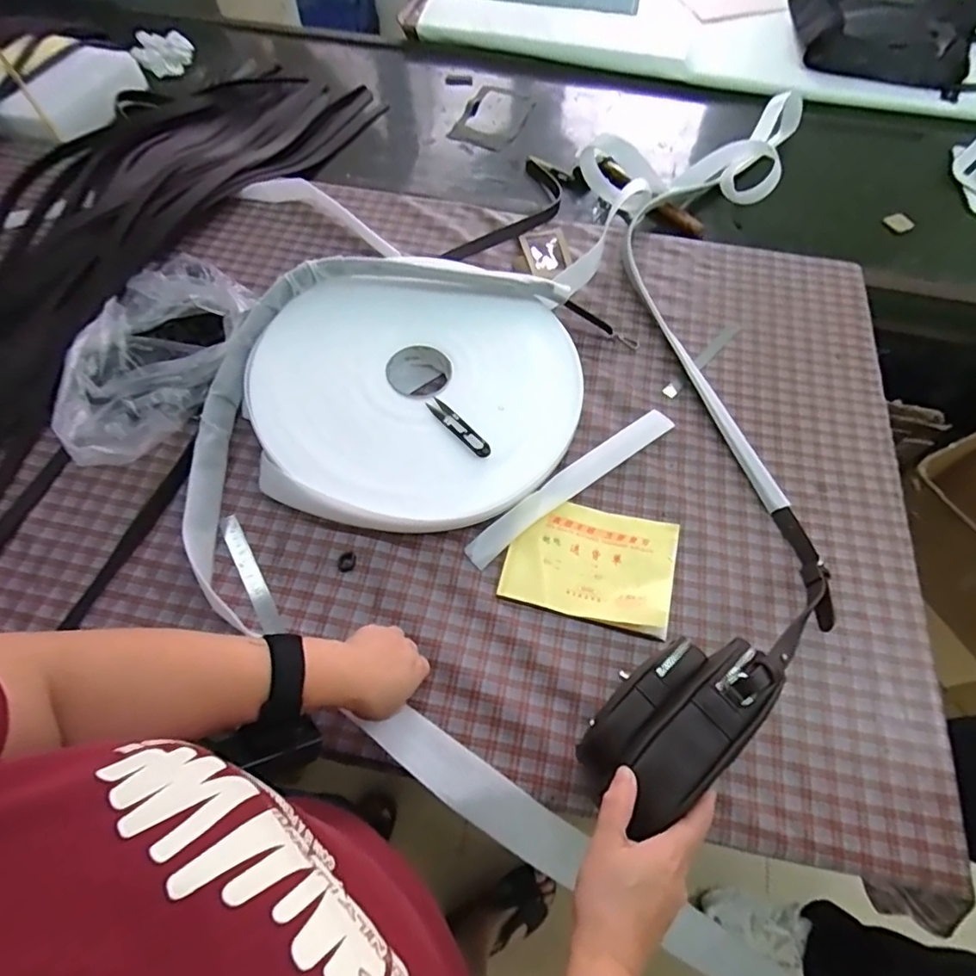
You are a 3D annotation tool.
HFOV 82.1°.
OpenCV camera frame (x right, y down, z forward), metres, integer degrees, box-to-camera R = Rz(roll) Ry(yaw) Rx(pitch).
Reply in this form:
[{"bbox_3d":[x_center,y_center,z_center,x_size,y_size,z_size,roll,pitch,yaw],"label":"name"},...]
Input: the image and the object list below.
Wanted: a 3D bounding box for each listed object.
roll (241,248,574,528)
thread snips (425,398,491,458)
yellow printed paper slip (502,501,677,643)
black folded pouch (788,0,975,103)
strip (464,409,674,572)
[{"bbox_3d":[-0.094,-0.128,0.675,0.388,0.068,0.365,1,61,-1],"label":"roll"},{"bbox_3d":[-0.032,-0.069,0.642,0.022,0.009,0.095,-38,68,-20],"label":"thread snips"},{"bbox_3d":[0.111,0.076,0.600,0.171,0.024,0.128,16,62,7],"label":"yellow printed paper slip"},{"bbox_3d":[0.873,-1.002,1.224,0.381,0.049,0.471,15,62,7],"label":"black folded pouch"},{"bbox_3d":[0.100,-0.007,0.644,0.296,0.018,0.034,-35,67,-19],"label":"strip"}]

